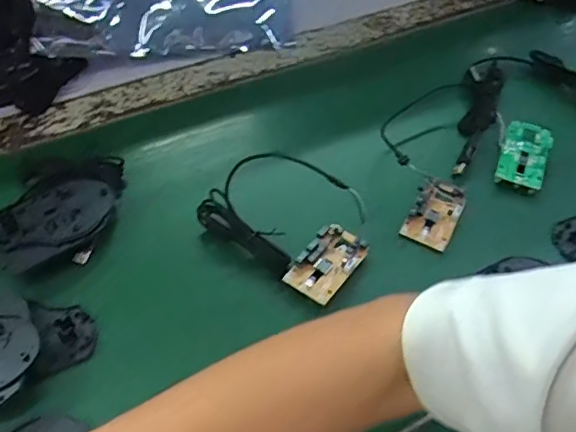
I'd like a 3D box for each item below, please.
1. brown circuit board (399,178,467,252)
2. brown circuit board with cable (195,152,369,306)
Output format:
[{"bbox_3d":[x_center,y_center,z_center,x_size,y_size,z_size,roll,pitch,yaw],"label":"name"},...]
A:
[{"bbox_3d":[0.142,-0.004,0.547,0.045,0.024,0.072,25,58,13],"label":"brown circuit board"},{"bbox_3d":[0.007,-0.003,0.521,0.145,0.033,0.111,34,61,18],"label":"brown circuit board with cable"}]

